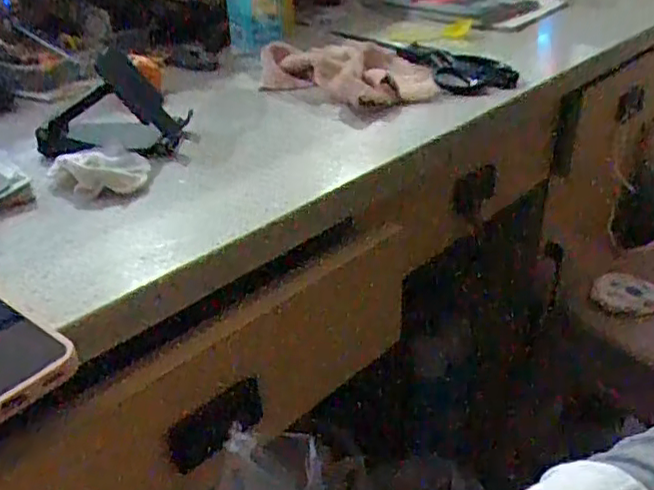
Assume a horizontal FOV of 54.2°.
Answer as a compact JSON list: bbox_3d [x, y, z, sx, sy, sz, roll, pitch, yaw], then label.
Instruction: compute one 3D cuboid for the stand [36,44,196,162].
[{"bbox_3d":[-0.193,-0.127,0.561,0.123,0.080,0.072,2,31,5],"label":"stand"}]

